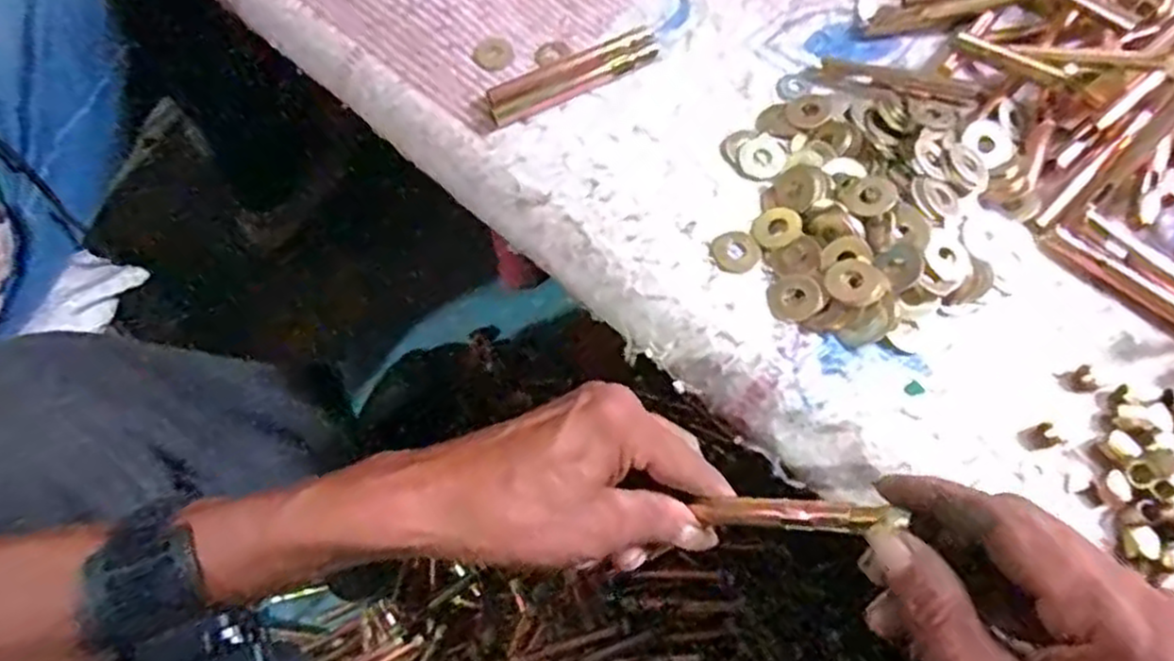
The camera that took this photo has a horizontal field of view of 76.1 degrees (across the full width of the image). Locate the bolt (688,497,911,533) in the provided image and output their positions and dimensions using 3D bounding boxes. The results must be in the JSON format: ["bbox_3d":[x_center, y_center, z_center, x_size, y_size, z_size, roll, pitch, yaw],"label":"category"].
[{"bbox_3d":[0.083,0.073,0.300,0.087,0.007,0.013,-11,59,42],"label":"bolt"}]

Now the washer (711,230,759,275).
[{"bbox_3d":[0.077,-0.041,0.387,0.026,0.004,0.024,-1,67,1],"label":"washer"}]

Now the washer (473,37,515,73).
[{"bbox_3d":[-0.055,-0.162,0.439,0.023,0.004,0.023,-1,67,1],"label":"washer"}]

